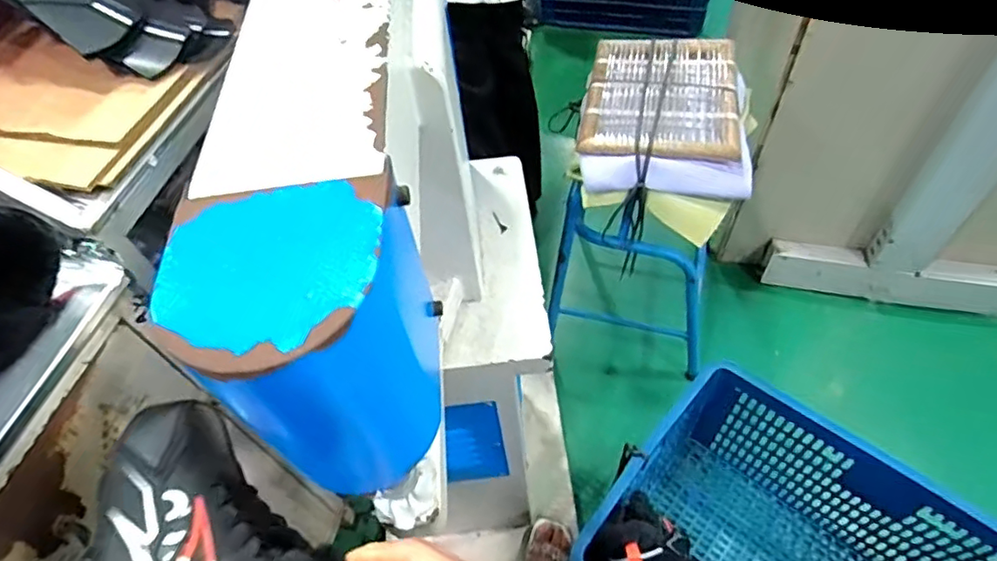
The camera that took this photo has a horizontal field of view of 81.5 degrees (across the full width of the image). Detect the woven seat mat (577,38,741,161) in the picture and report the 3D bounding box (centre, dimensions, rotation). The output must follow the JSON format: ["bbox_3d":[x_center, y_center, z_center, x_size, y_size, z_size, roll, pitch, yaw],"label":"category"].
[{"bbox_3d":[0.266,-0.308,0.942,0.234,0.019,0.305,7,55,11],"label":"woven seat mat"}]

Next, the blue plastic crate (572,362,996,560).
[{"bbox_3d":[0.460,0.476,0.872,0.574,0.320,0.423,35,64,27],"label":"blue plastic crate"}]

